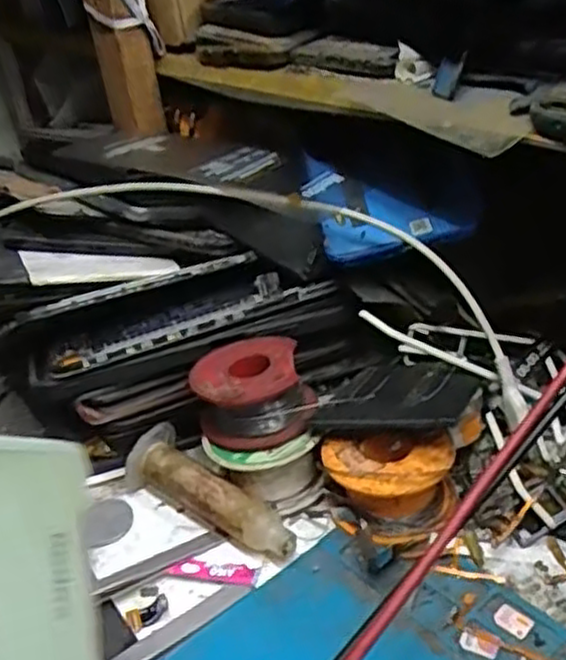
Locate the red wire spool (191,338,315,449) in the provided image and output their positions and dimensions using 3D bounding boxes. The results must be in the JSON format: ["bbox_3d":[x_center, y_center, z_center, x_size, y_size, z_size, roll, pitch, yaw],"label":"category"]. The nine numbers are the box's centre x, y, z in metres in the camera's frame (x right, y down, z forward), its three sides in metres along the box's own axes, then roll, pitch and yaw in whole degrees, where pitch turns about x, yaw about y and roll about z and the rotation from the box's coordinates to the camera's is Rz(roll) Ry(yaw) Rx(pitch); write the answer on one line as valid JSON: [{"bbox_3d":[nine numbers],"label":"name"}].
[{"bbox_3d":[-0.014,0.030,0.332,0.047,0.033,0.047,-6,31,3],"label":"red wire spool"}]

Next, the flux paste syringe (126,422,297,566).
[{"bbox_3d":[-0.031,0.071,0.321,0.089,0.023,0.026,22,42,39],"label":"flux paste syringe"}]

